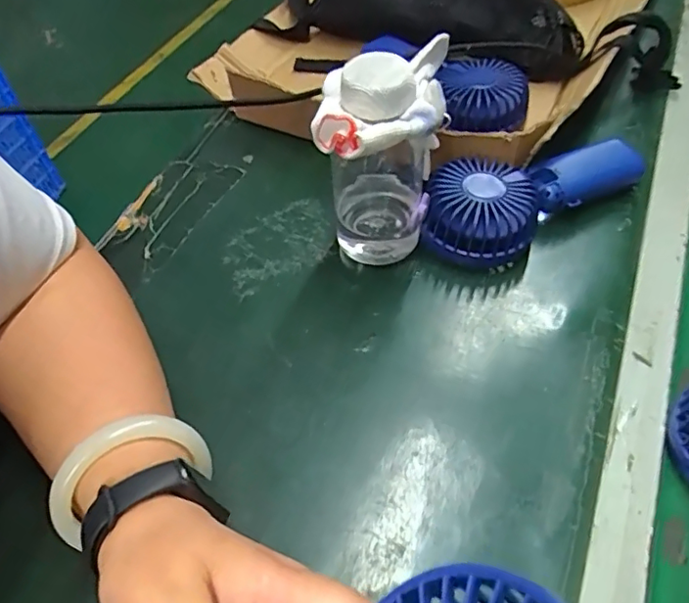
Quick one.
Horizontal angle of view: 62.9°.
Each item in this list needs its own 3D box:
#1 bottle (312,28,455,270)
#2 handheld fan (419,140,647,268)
[{"bbox_3d":[0.027,-0.098,0.397,0.082,0.150,0.102,0,53,3],"label":"bottle"},{"bbox_3d":[0.145,-0.088,0.444,0.186,0.050,0.077,-29,56,-17],"label":"handheld fan"}]

